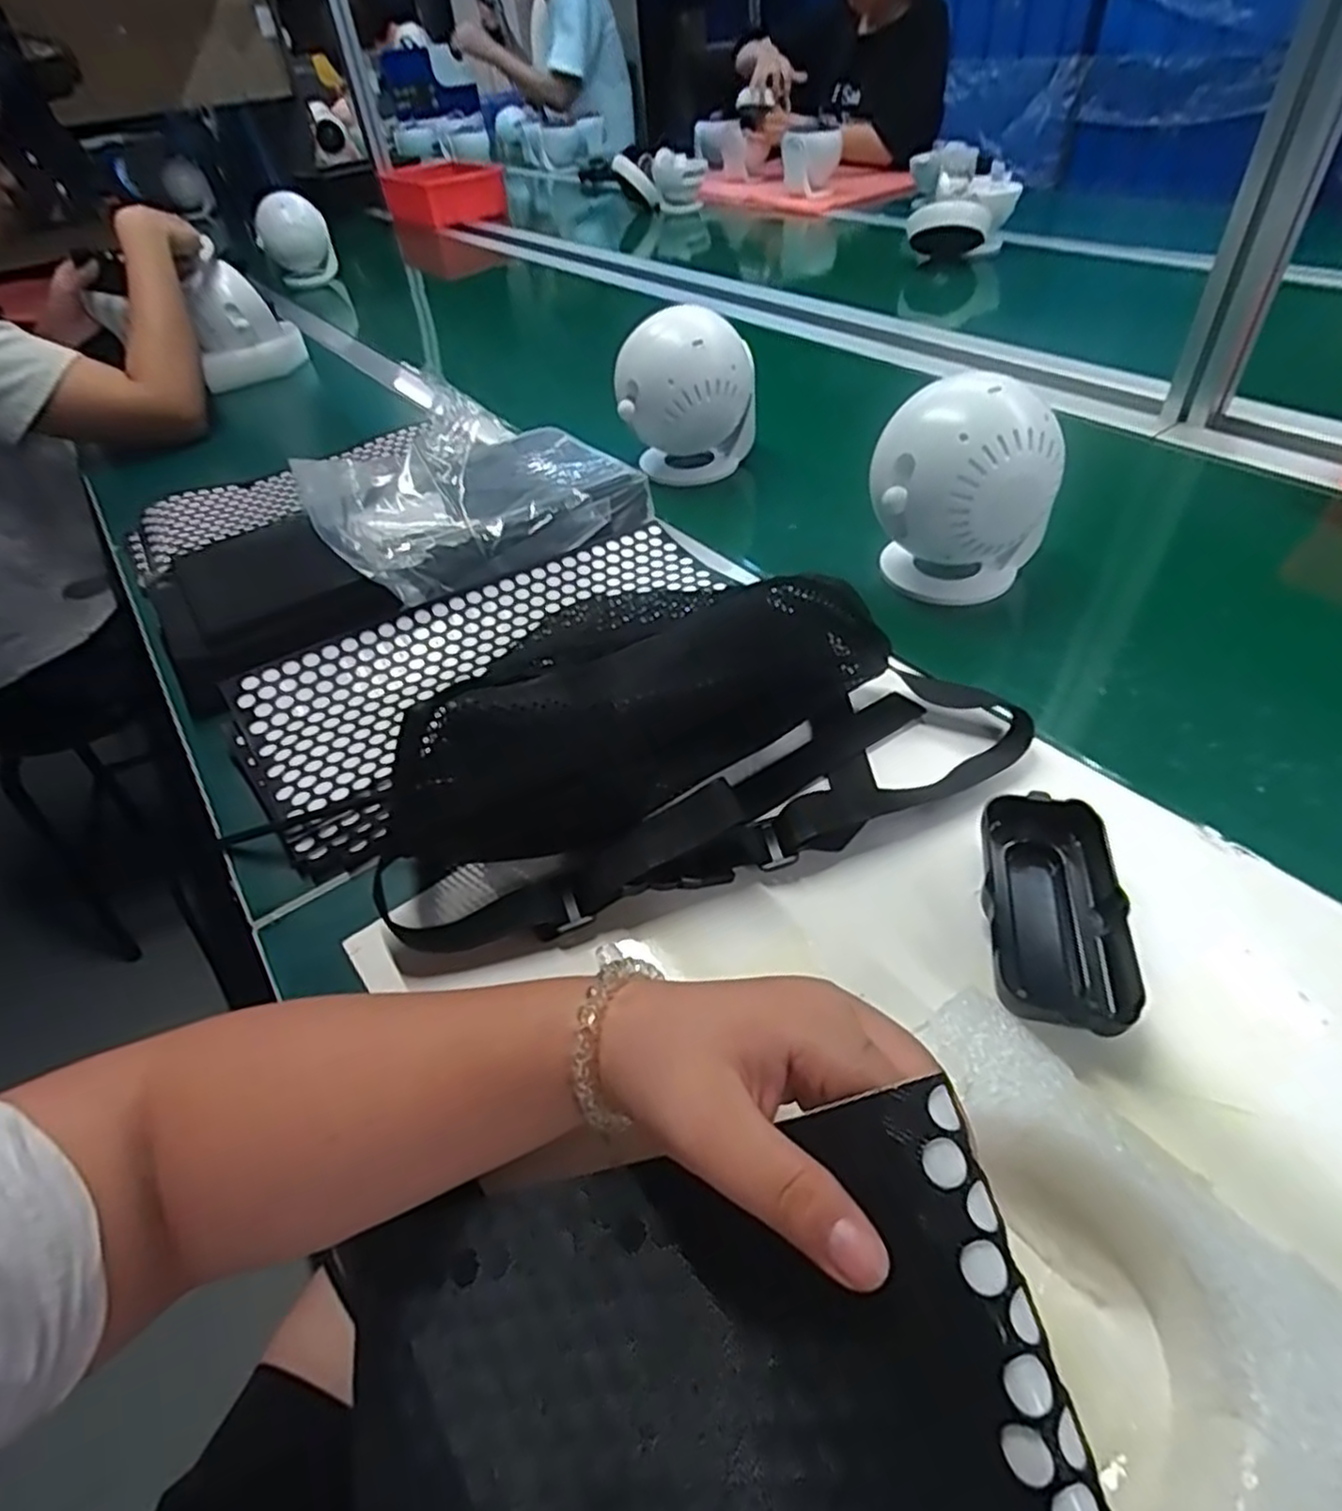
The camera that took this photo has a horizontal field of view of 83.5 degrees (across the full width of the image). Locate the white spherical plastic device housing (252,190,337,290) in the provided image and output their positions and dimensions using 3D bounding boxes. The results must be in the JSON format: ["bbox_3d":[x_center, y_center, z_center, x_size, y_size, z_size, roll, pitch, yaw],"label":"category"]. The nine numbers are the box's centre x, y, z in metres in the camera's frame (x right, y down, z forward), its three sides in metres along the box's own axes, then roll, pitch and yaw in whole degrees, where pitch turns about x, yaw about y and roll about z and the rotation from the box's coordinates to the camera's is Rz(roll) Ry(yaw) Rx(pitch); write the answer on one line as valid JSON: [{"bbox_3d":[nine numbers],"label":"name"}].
[{"bbox_3d":[-0.693,-0.948,1.388,0.129,0.126,0.128,-20,46,-12],"label":"white spherical plastic device housing"}]

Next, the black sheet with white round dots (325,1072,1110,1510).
[{"bbox_3d":[-0.005,0.187,0.204,0.220,0.021,0.133,-27,56,22],"label":"black sheet with white round dots"}]

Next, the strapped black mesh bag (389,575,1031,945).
[{"bbox_3d":[0.014,-0.016,0.389,0.336,0.081,0.153,-15,45,-8],"label":"strapped black mesh bag"}]

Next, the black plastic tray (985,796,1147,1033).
[{"bbox_3d":[0.166,0.066,0.325,0.050,0.024,0.106,4,46,12],"label":"black plastic tray"}]

